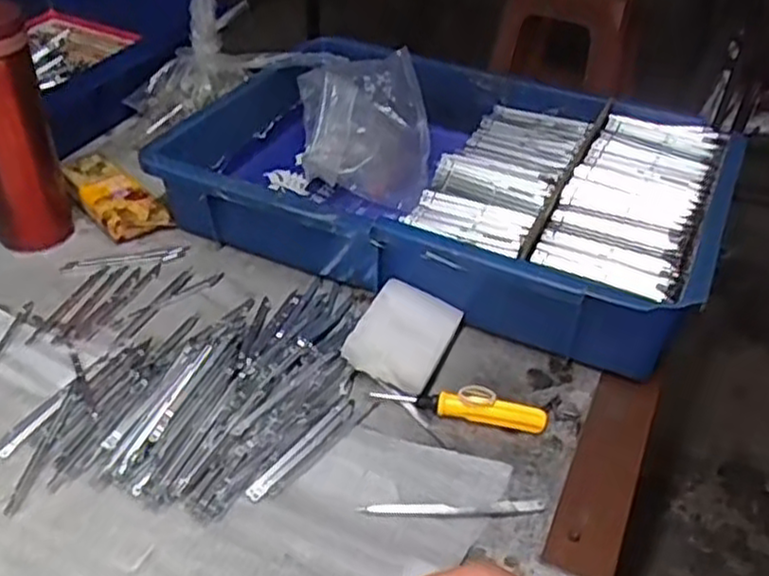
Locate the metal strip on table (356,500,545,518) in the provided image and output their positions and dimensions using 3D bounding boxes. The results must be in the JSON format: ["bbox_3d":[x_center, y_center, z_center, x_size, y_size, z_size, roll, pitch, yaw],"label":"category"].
[{"bbox_3d":[0.040,0.128,0.431,0.107,0.004,0.012,1,40,-4],"label":"metal strip on table"}]

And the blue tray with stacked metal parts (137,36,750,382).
[{"bbox_3d":[0.053,-0.091,0.636,0.424,0.097,0.275,19,42,17],"label":"blue tray with stacked metal parts"}]

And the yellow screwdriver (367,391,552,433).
[{"bbox_3d":[0.049,0.078,0.486,0.111,0.017,0.014,11,40,8],"label":"yellow screwdriver"}]

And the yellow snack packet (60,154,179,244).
[{"bbox_3d":[-0.236,-0.076,0.637,0.105,0.034,0.049,33,48,30],"label":"yellow snack packet"}]

